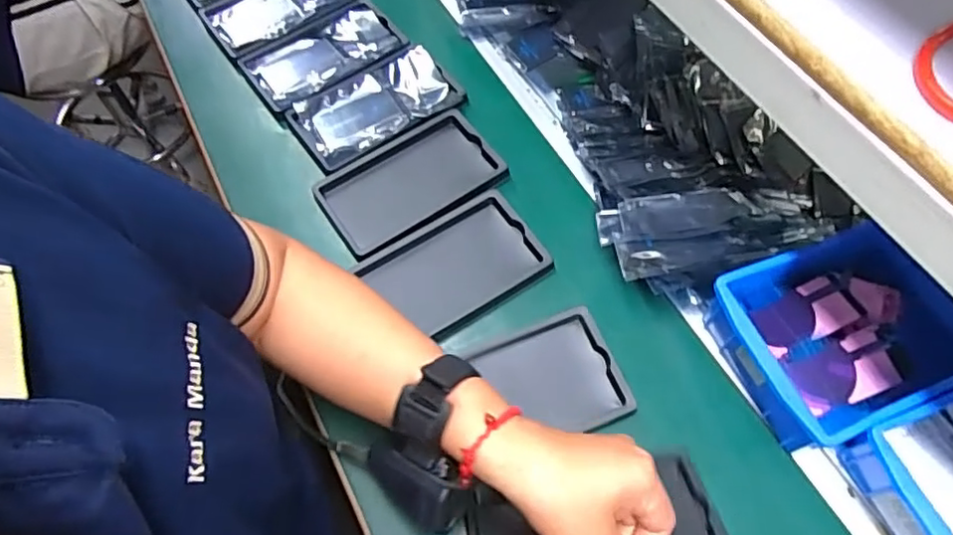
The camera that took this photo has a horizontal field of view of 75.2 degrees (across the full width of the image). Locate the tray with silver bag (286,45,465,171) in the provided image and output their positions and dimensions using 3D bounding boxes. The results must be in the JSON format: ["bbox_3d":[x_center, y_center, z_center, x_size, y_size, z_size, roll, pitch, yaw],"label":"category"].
[{"bbox_3d":[-0.097,-0.158,0.614,0.157,0.014,0.093,-28,65,-14],"label":"tray with silver bag"}]

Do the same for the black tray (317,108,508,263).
[{"bbox_3d":[-0.060,-0.080,0.565,0.158,0.011,0.099,-28,65,-14],"label":"black tray"}]

